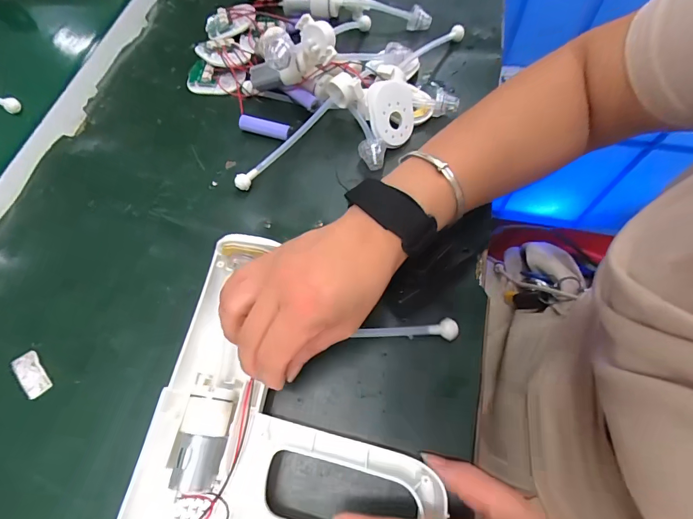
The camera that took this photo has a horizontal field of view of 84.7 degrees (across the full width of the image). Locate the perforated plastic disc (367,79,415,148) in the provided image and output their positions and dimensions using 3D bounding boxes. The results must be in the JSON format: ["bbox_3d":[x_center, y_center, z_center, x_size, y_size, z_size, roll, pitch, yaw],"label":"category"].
[{"bbox_3d":[0.043,-0.135,0.351,0.050,0.057,0.012,-24,22,-24],"label":"perforated plastic disc"}]

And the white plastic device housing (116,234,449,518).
[{"bbox_3d":[-0.030,0.097,0.238,0.175,0.049,0.205,8,65,6],"label":"white plastic device housing"}]

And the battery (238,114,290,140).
[{"bbox_3d":[-0.080,-0.128,0.367,0.049,0.013,0.010,14,66,9],"label":"battery"}]

